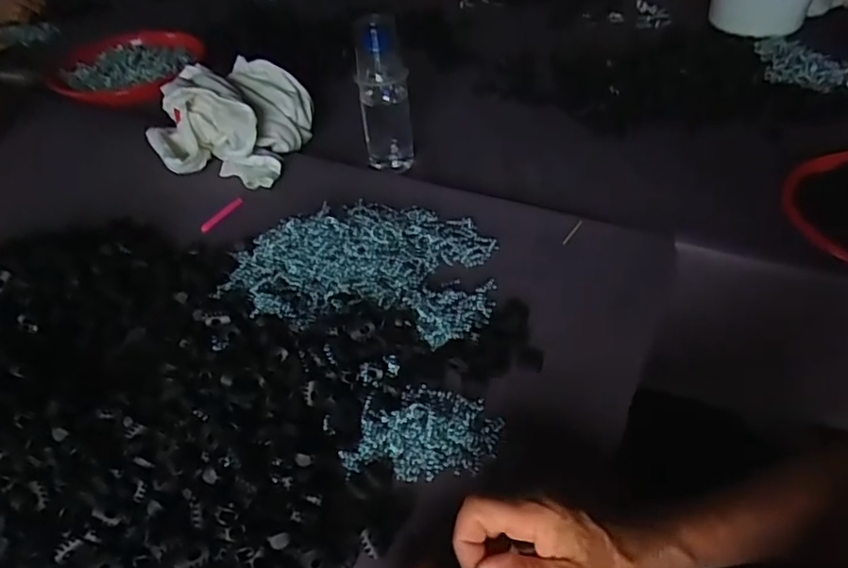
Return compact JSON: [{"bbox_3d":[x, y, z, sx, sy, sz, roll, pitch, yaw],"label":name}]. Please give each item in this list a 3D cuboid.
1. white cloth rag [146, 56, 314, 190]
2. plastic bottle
[{"bbox_3d":[-0.257,-0.213,0.784,0.190,0.096,0.179,6,44,13],"label":"white cloth rag"},{"bbox_3d":[-0.047,-0.224,0.734,0.060,0.179,0.054,-7,43,-2],"label":"plastic bottle"}]

